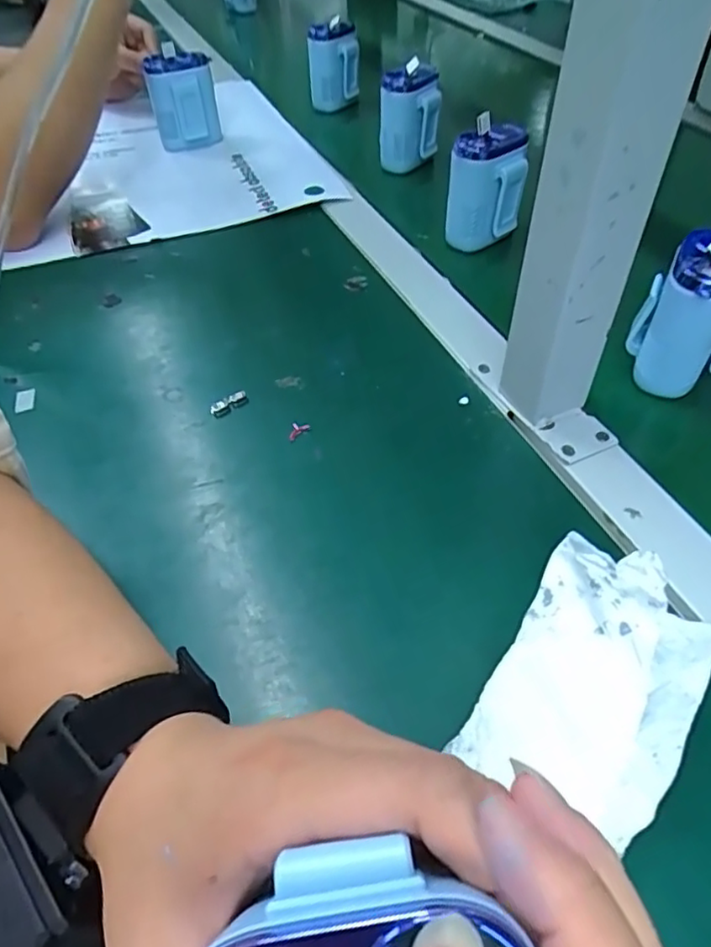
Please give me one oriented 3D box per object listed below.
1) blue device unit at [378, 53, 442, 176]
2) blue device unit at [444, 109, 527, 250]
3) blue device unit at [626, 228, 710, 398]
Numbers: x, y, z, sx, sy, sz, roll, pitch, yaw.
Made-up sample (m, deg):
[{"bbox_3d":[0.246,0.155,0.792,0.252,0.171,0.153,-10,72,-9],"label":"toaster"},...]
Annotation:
[{"bbox_3d":[0.053,-0.344,0.591,0.055,0.087,0.039,5,49,7],"label":"blue device unit"},{"bbox_3d":[0.104,-0.231,0.489,0.059,0.086,0.041,5,49,7],"label":"blue device unit"},{"bbox_3d":[0.196,-0.095,0.360,0.040,0.088,0.049,-30,54,-22],"label":"blue device unit"}]

